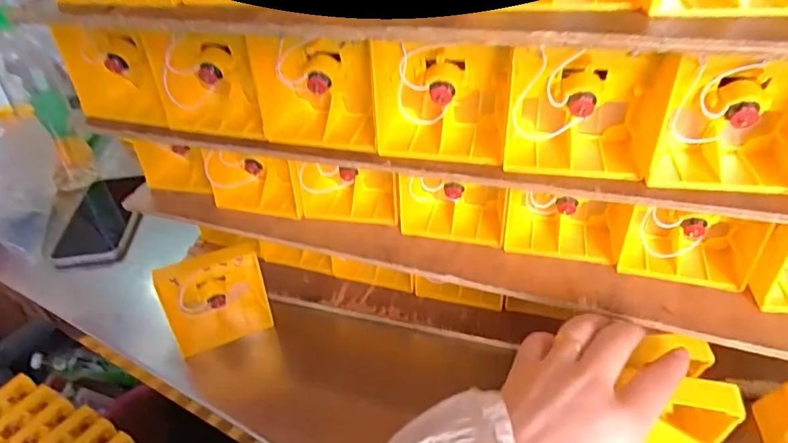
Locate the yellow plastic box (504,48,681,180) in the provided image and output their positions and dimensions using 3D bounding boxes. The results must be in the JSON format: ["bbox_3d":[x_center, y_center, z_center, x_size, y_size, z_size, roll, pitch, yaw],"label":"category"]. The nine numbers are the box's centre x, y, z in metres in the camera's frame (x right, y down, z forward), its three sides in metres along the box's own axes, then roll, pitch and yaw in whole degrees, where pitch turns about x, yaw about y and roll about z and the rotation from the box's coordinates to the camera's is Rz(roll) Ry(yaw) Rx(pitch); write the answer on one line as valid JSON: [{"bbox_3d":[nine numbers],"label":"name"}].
[{"bbox_3d":[0.113,-0.068,0.314,0.087,0.064,0.059,4,38,8],"label":"yellow plastic box"}]

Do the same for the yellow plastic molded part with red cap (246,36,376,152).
[{"bbox_3d":[-0.052,-0.093,0.357,0.085,0.064,0.057,8,39,14],"label":"yellow plastic molded part with red cap"}]

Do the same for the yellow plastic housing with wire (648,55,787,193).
[{"bbox_3d":[0.196,-0.054,0.290,0.090,0.068,0.052,9,39,16],"label":"yellow plastic housing with wire"}]

